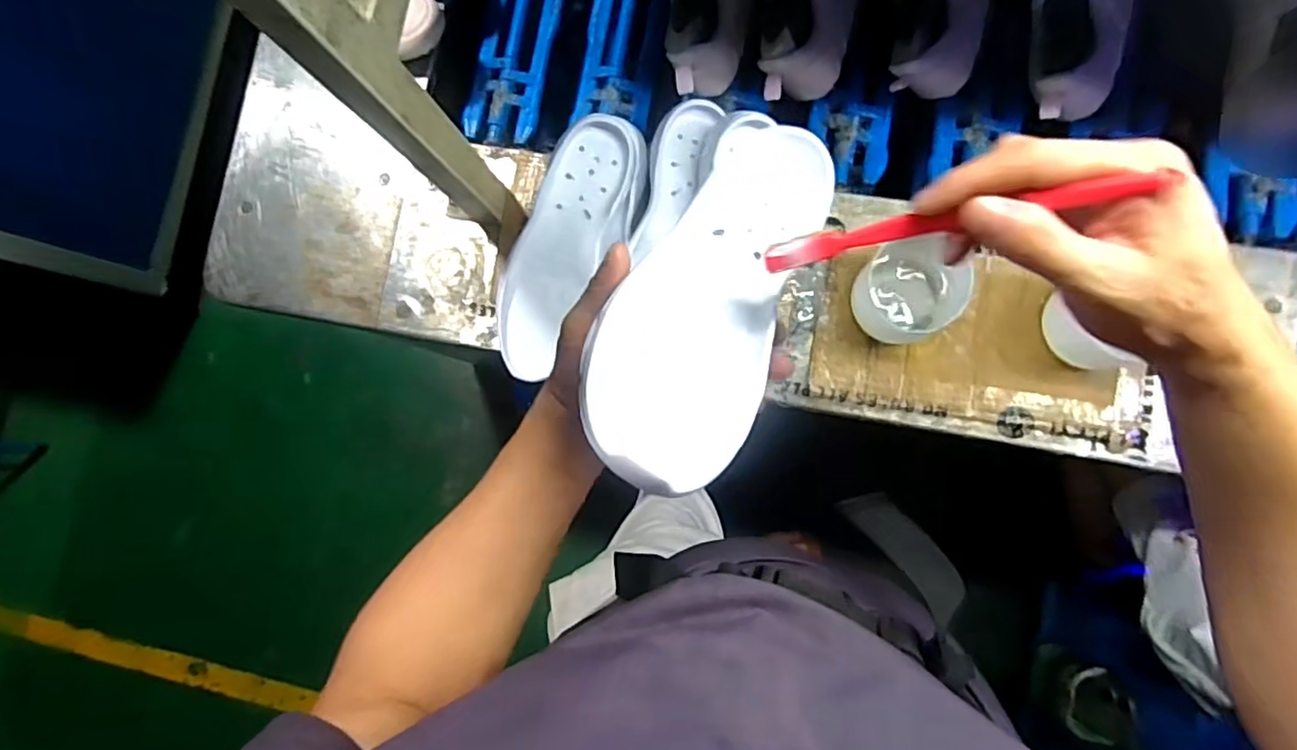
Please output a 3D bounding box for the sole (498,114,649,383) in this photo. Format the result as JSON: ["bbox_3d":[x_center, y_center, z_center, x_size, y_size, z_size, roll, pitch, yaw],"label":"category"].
[{"bbox_3d":[-0.074,-0.132,0.657,0.113,0.042,0.272,15,95,-22],"label":"sole"}]

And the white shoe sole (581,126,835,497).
[{"bbox_3d":[0.041,-0.052,0.376,0.092,0.039,0.272,21,60,9],"label":"white shoe sole"}]

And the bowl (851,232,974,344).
[{"bbox_3d":[0.261,-0.086,0.631,0.103,0.050,0.094,-1,85,7],"label":"bowl"}]

